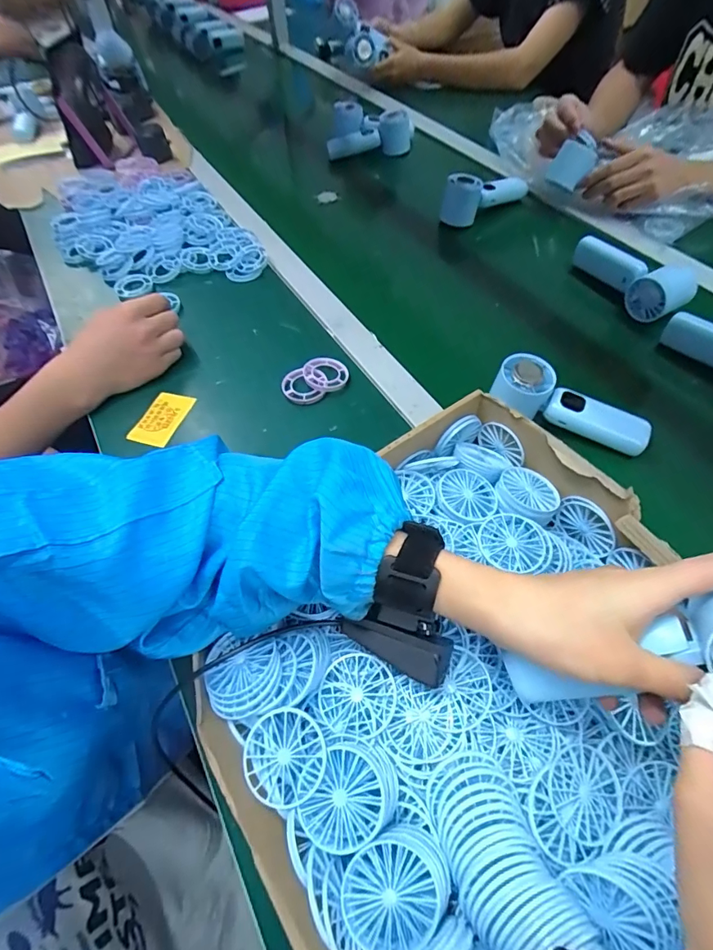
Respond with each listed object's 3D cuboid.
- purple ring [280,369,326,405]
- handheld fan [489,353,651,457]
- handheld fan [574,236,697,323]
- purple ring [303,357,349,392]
[{"bbox_3d":[-0.060,-0.104,0.530,0.051,0.008,0.044,-10,58,-3],"label":"purple ring"},{"bbox_3d":[0.216,-0.069,0.462,0.153,0.045,0.050,30,64,20],"label":"handheld fan"},{"bbox_3d":[0.352,-0.264,0.594,0.061,0.045,0.156,-27,60,-13],"label":"handheld fan"},{"bbox_3d":[-0.035,-0.118,0.533,0.051,0.013,0.048,-1,58,2],"label":"purple ring"}]

